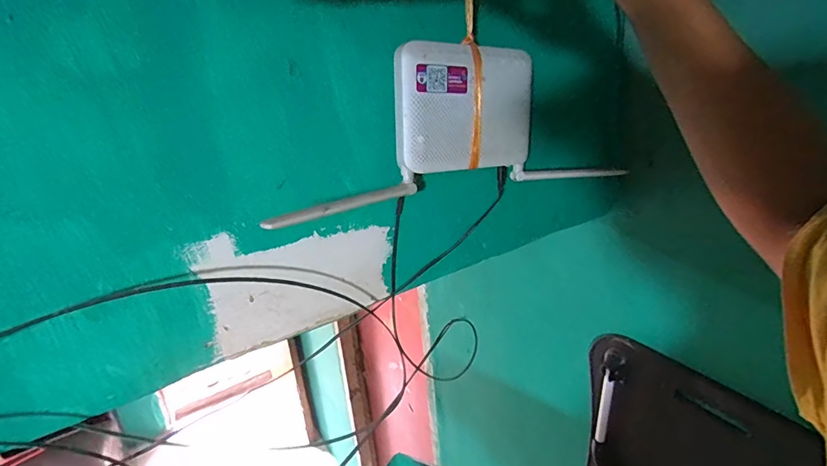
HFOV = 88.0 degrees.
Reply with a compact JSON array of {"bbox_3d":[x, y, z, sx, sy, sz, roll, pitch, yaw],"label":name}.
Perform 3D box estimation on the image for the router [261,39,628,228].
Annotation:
[{"bbox_3d":[0.061,-0.113,0.438,0.369,0.143,0.043,-16,21,-32],"label":"router"}]

